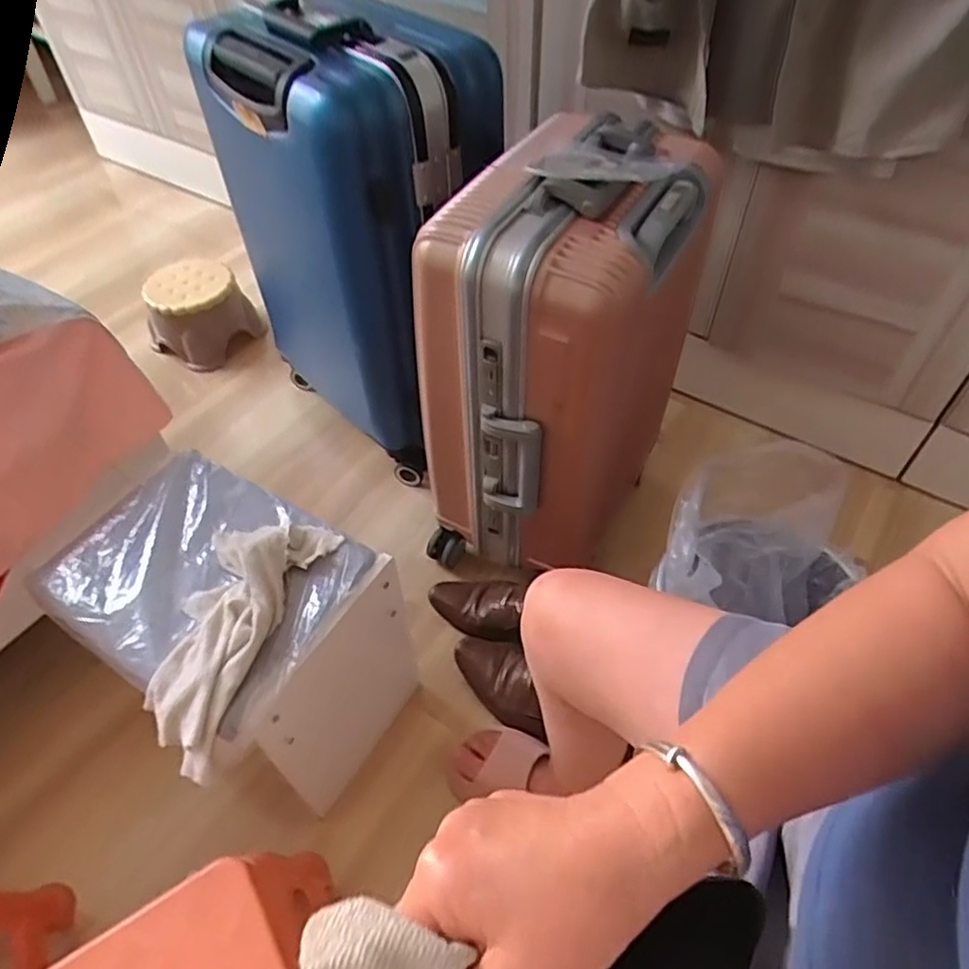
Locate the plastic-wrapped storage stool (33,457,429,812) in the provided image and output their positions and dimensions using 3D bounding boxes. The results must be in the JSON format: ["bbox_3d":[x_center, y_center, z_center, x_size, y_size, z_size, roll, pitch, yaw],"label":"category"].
[{"bbox_3d":[-0.295,0.197,0.849,0.319,0.350,0.249,22,54,18],"label":"plastic-wrapped storage stool"}]

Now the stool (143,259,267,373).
[{"bbox_3d":[-0.642,-0.388,1.507,0.218,0.154,0.194,-29,56,-21],"label":"stool"}]

